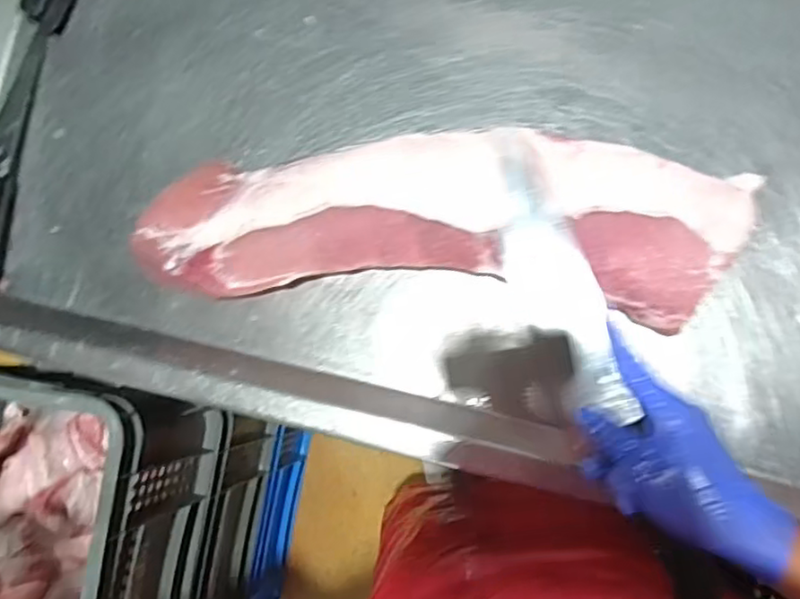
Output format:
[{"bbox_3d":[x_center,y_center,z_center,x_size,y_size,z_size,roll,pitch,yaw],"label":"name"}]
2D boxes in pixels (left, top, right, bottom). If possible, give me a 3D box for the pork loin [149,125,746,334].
[{"bbox_3d":[0.030,-0.066,0.533,0.479,0.076,0.140,4,85,9],"label":"pork loin"}]

